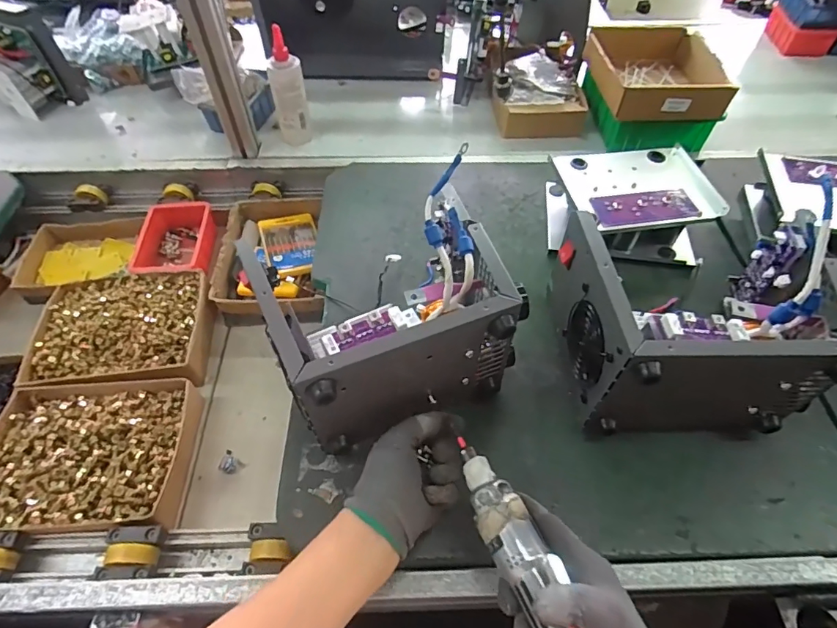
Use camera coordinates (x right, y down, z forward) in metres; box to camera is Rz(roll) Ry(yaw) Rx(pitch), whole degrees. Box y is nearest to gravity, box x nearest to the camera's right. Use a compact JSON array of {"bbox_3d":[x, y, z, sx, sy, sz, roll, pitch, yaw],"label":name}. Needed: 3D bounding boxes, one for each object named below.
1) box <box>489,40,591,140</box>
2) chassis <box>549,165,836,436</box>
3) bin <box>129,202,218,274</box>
[{"bbox_3d":[0.214,-0.415,0.870,0.166,0.071,0.211,3,54,3],"label":"box"},{"bbox_3d":[0.276,0.011,0.487,0.225,0.148,0.185,0,54,0],"label":"chassis"},{"bbox_3d":[-0.380,-0.109,0.750,0.108,0.053,0.151,-4,54,-3],"label":"bin"}]

